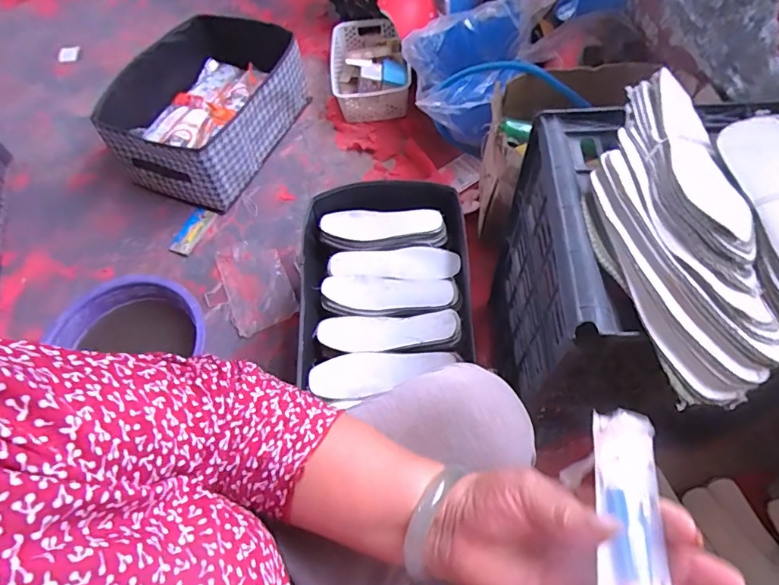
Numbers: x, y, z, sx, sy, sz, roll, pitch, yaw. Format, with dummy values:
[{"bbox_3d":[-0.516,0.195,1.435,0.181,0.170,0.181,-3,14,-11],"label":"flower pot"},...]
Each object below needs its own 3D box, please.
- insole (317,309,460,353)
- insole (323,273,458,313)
[{"bbox_3d":[-0.002,0.064,0.772,0.226,0.032,0.072,-3,61,2],"label":"insole"},{"bbox_3d":[-0.003,0.001,0.823,0.219,0.015,0.072,1,62,5],"label":"insole"}]

